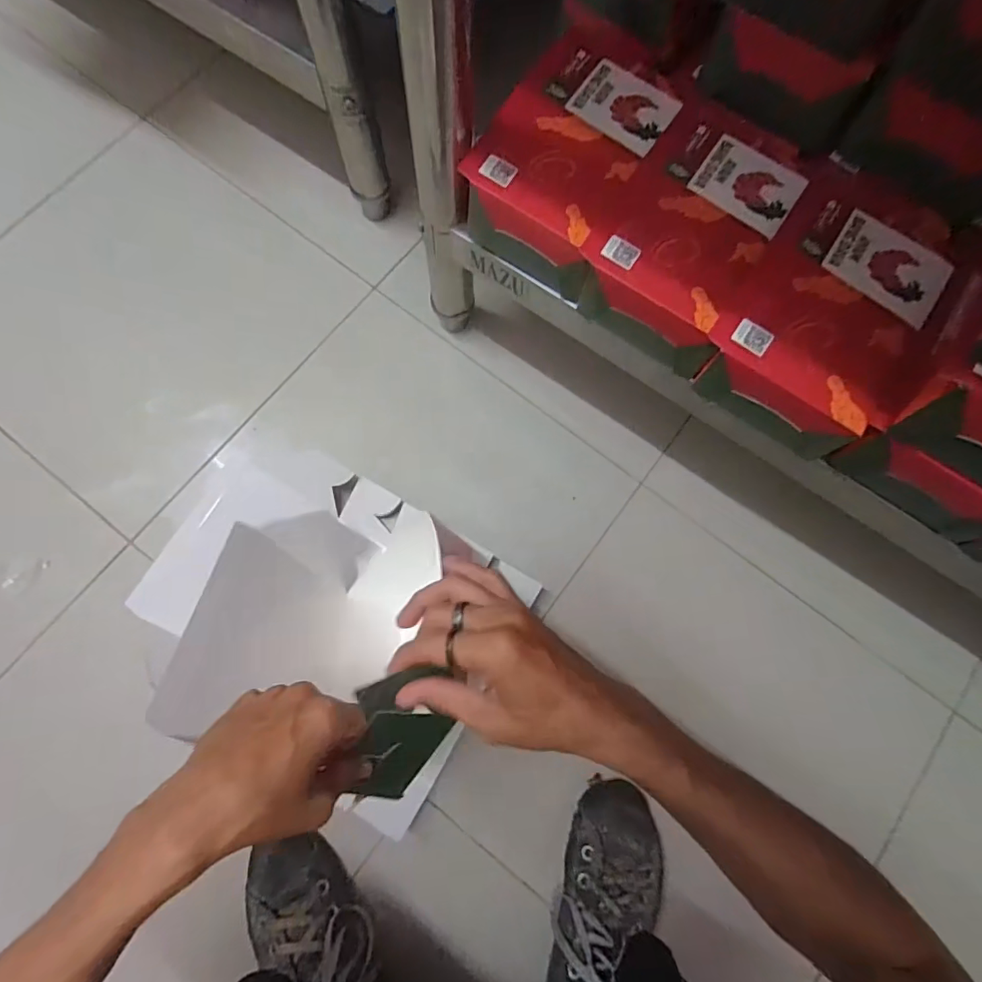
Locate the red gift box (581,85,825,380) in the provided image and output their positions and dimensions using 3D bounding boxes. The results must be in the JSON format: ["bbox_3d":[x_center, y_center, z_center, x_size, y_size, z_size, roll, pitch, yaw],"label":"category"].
[{"bbox_3d":[0.160,-0.204,0.423,0.121,0.063,0.198,33,77,5],"label":"red gift box"}]

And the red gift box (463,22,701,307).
[{"bbox_3d":[0.069,-0.274,0.432,0.115,0.061,0.189,31,77,5],"label":"red gift box"}]

